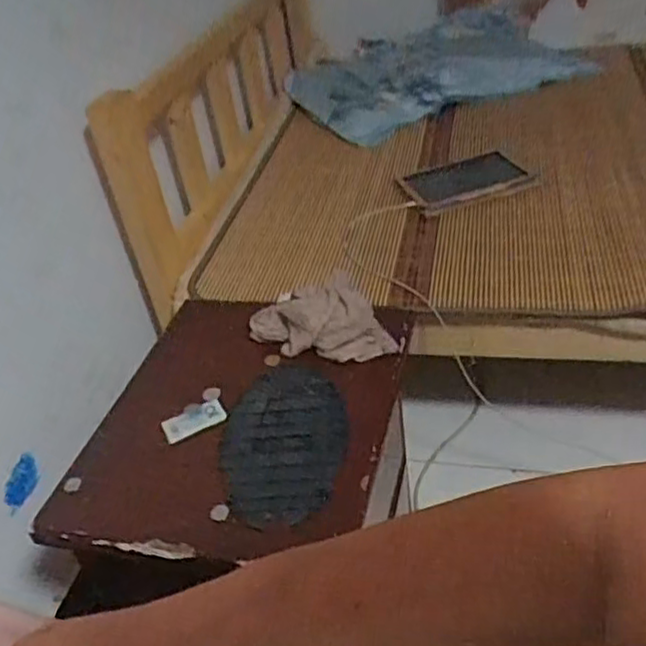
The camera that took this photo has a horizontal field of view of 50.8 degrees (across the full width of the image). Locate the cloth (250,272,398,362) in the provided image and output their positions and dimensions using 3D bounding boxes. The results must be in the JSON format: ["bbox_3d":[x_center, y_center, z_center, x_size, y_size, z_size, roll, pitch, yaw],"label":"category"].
[{"bbox_3d":[-0.006,-0.001,0.820,0.186,0.078,0.063,8,38,15],"label":"cloth"}]

